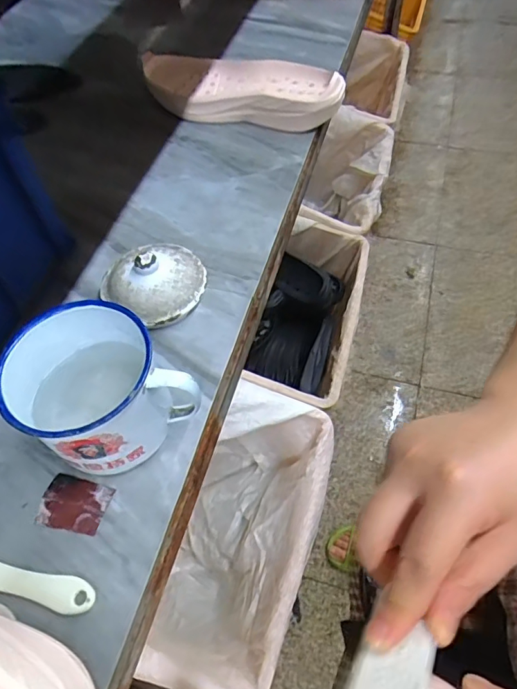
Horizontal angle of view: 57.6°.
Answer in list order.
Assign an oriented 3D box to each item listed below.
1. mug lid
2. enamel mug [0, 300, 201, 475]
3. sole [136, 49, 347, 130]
[{"bbox_3d":[-0.099,-0.066,0.457,0.094,0.047,0.088,-2,58,3],"label":"mug lid"},{"bbox_3d":[-0.117,0.037,0.361,0.097,0.096,0.109,21,61,16],"label":"enamel mug"},{"bbox_3d":[-0.029,-0.339,0.629,0.288,0.048,0.105,18,60,14],"label":"sole"}]

